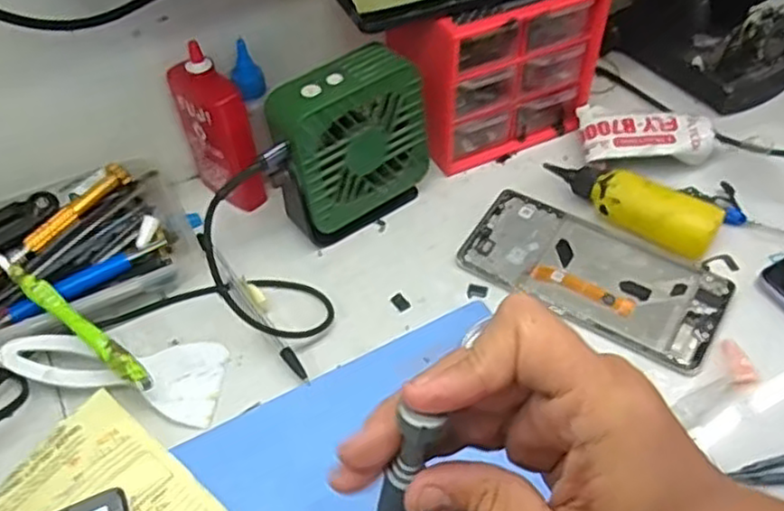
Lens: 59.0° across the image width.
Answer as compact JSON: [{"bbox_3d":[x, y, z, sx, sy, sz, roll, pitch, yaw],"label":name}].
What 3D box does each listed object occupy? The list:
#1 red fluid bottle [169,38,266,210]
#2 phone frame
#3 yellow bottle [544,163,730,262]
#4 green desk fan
[{"bbox_3d":[-0.118,-0.083,0.471,0.059,0.120,0.021,33,58,25],"label":"red fluid bottle"},{"bbox_3d":[0.127,0.013,0.450,0.161,0.011,0.082,24,55,20],"label":"phone frame"},{"bbox_3d":[0.161,-0.036,0.472,0.115,0.033,0.035,24,55,20],"label":"yellow bottle"},{"bbox_3d":[-0.027,-0.069,0.457,0.101,0.112,0.044,-29,55,-21],"label":"green desk fan"}]

